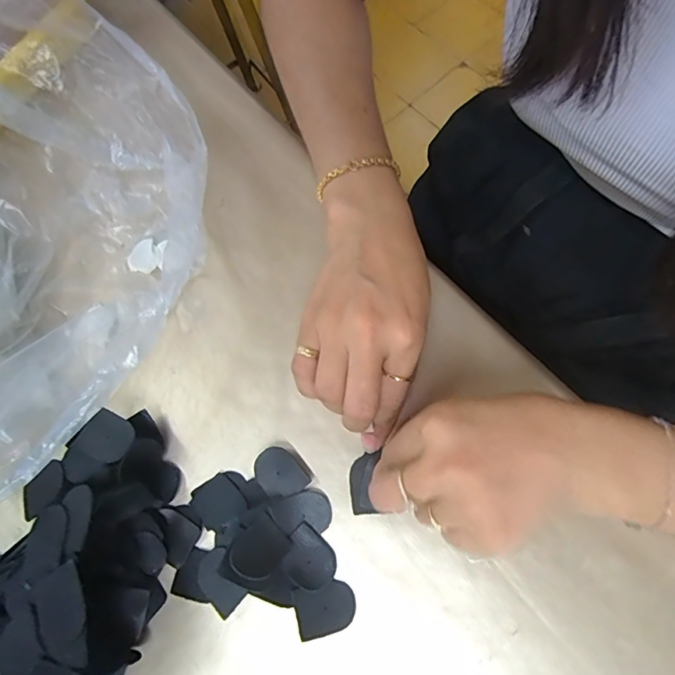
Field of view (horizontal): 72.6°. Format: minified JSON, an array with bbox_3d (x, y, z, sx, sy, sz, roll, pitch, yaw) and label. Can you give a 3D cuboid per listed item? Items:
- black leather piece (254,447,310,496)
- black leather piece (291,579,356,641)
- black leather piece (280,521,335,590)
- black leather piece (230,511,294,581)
[{"bbox_3d":[-0.037,0.086,0.290,0.033,0.004,0.026,42,81,16],"label":"black leather piece"},{"bbox_3d":[-0.007,0.156,0.266,0.034,0.004,0.026,-15,72,1],"label":"black leather piece"},{"bbox_3d":[-0.018,0.133,0.275,0.028,0.004,0.034,-40,79,-19],"label":"black leather piece"},{"bbox_3d":[-0.045,0.123,0.266,0.027,0.004,0.033,51,51,1],"label":"black leather piece"}]

